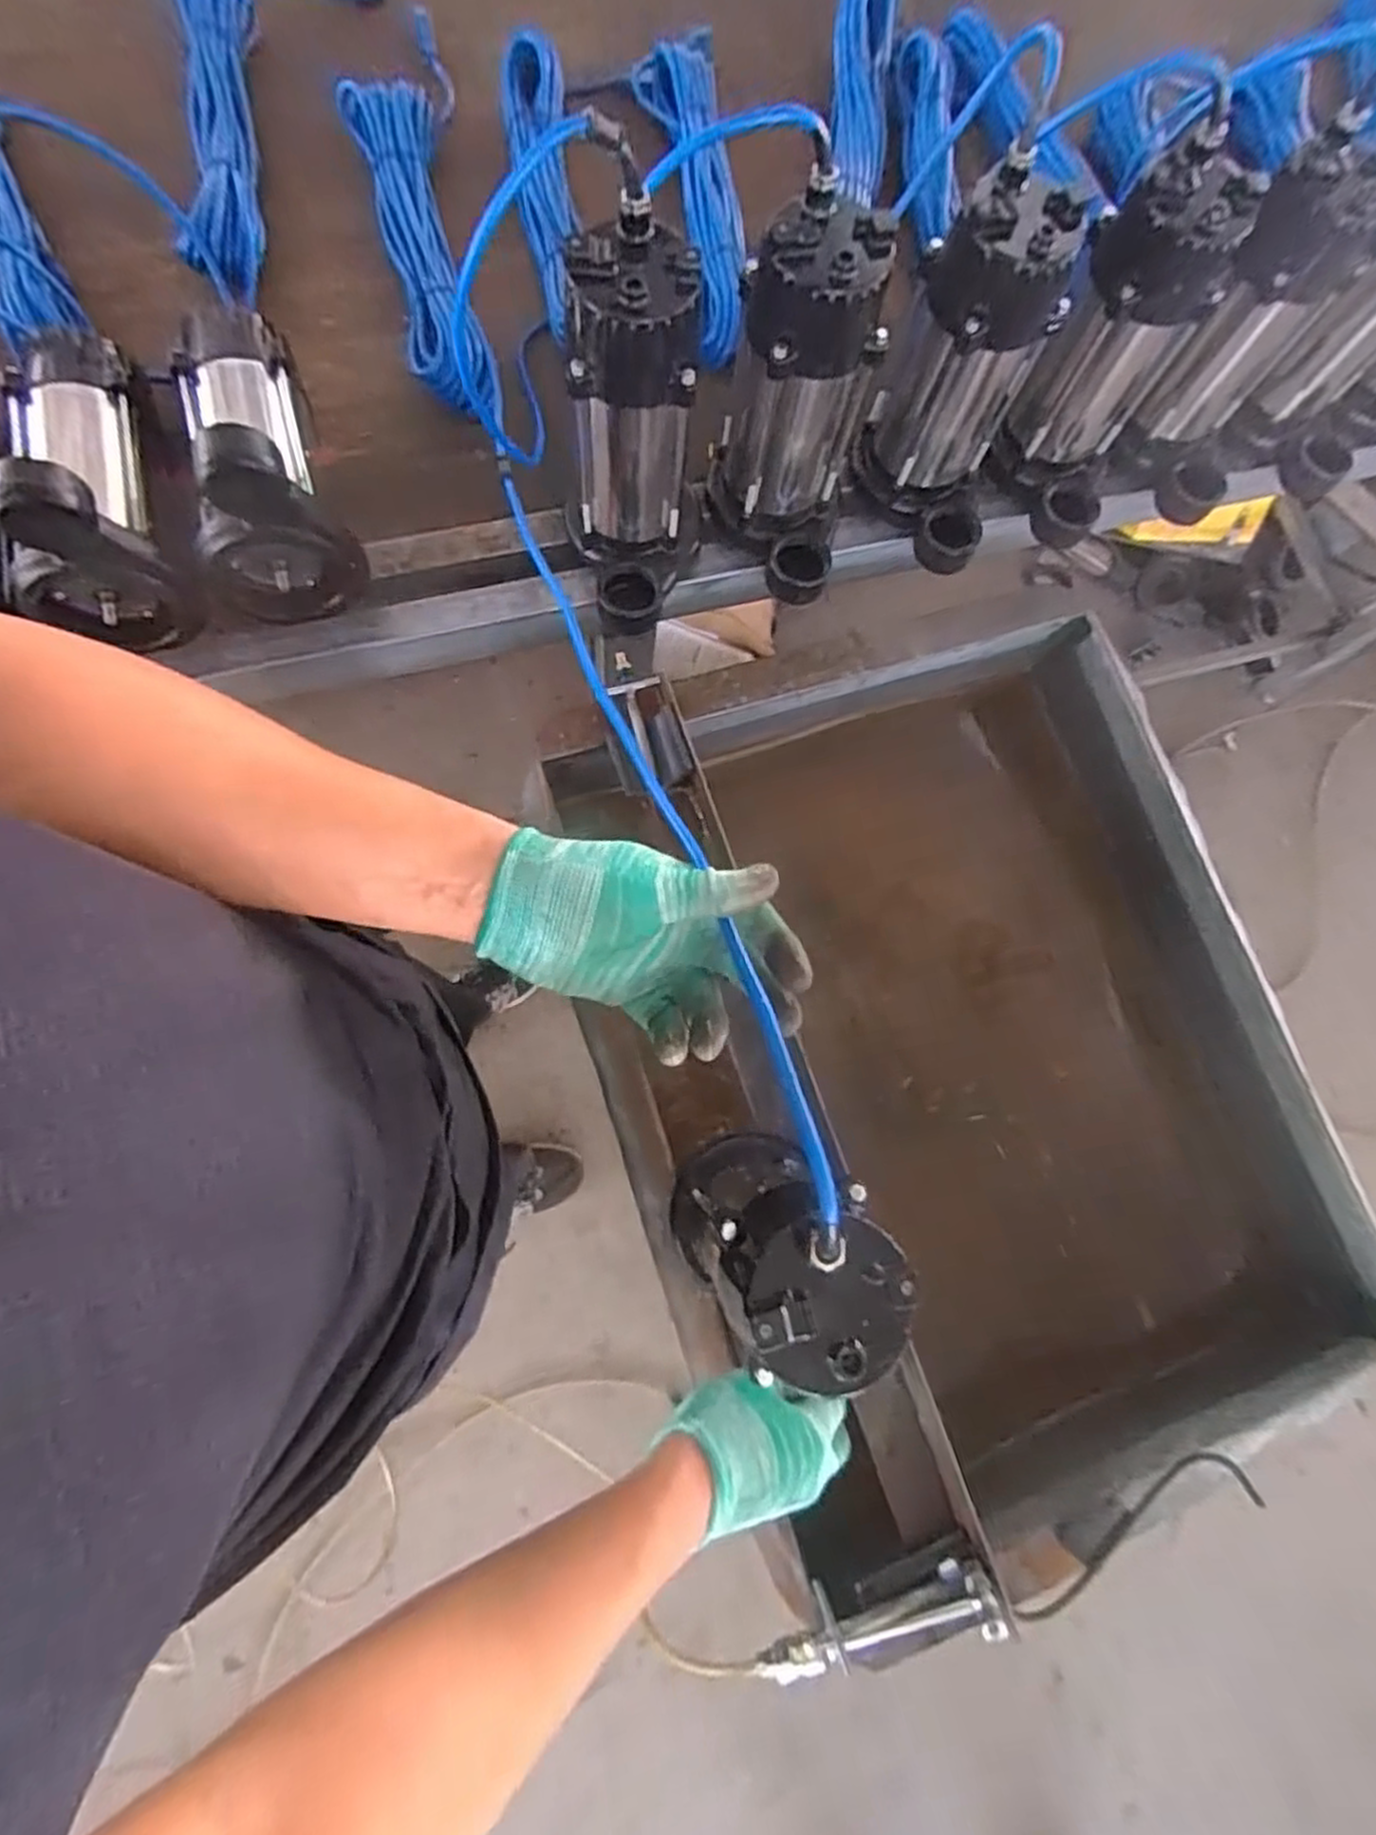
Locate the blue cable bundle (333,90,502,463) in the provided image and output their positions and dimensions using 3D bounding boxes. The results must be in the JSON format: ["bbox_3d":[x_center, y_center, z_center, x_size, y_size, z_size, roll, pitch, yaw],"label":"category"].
[{"bbox_3d":[-0.250,-0.627,0.726,0.089,0.068,0.367,-13,80,-8],"label":"blue cable bundle"}]

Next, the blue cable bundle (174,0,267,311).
[{"bbox_3d":[-0.439,-0.738,0.714,0.077,0.056,0.354,-7,79,-7],"label":"blue cable bundle"}]

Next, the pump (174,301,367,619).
[{"bbox_3d":[-0.358,-0.379,0.603,0.115,0.160,0.231,-21,81,-9],"label":"pump"}]

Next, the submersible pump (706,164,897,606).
[{"bbox_3d":[0.083,-0.382,0.602,0.115,0.232,0.146,9,78,-4],"label":"submersible pump"}]

